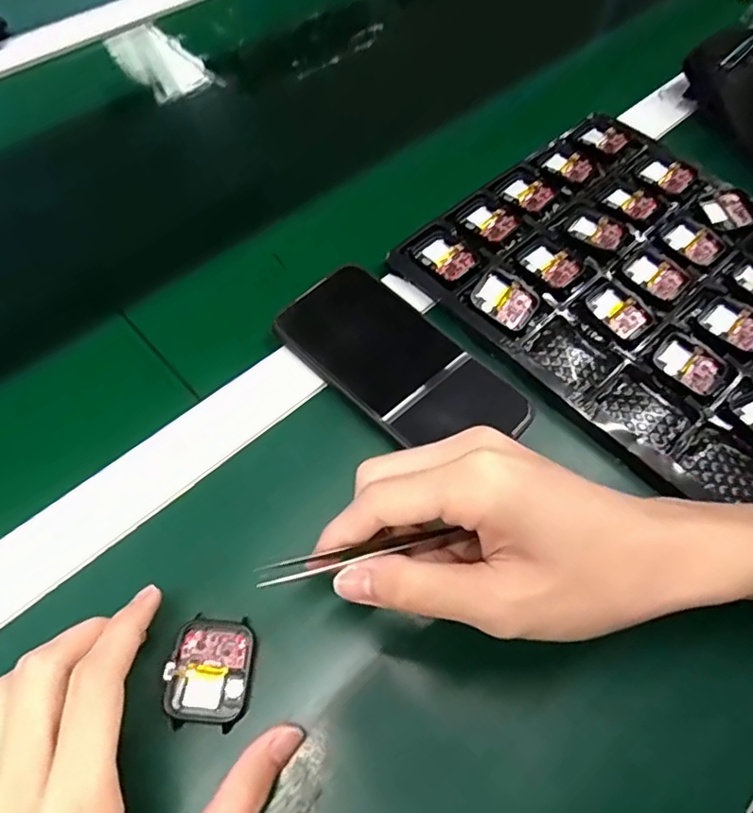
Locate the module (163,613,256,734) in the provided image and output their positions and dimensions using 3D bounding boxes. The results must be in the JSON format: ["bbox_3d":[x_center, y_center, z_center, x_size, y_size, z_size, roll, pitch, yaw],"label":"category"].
[{"bbox_3d":[-0.078,0.124,0.274,0.037,0.005,0.047,4,60,0],"label":"module"}]

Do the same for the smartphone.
[{"bbox_3d":[0.015,-0.026,0.361,0.155,0.010,0.077,39,66,18],"label":"smartphone"}]

